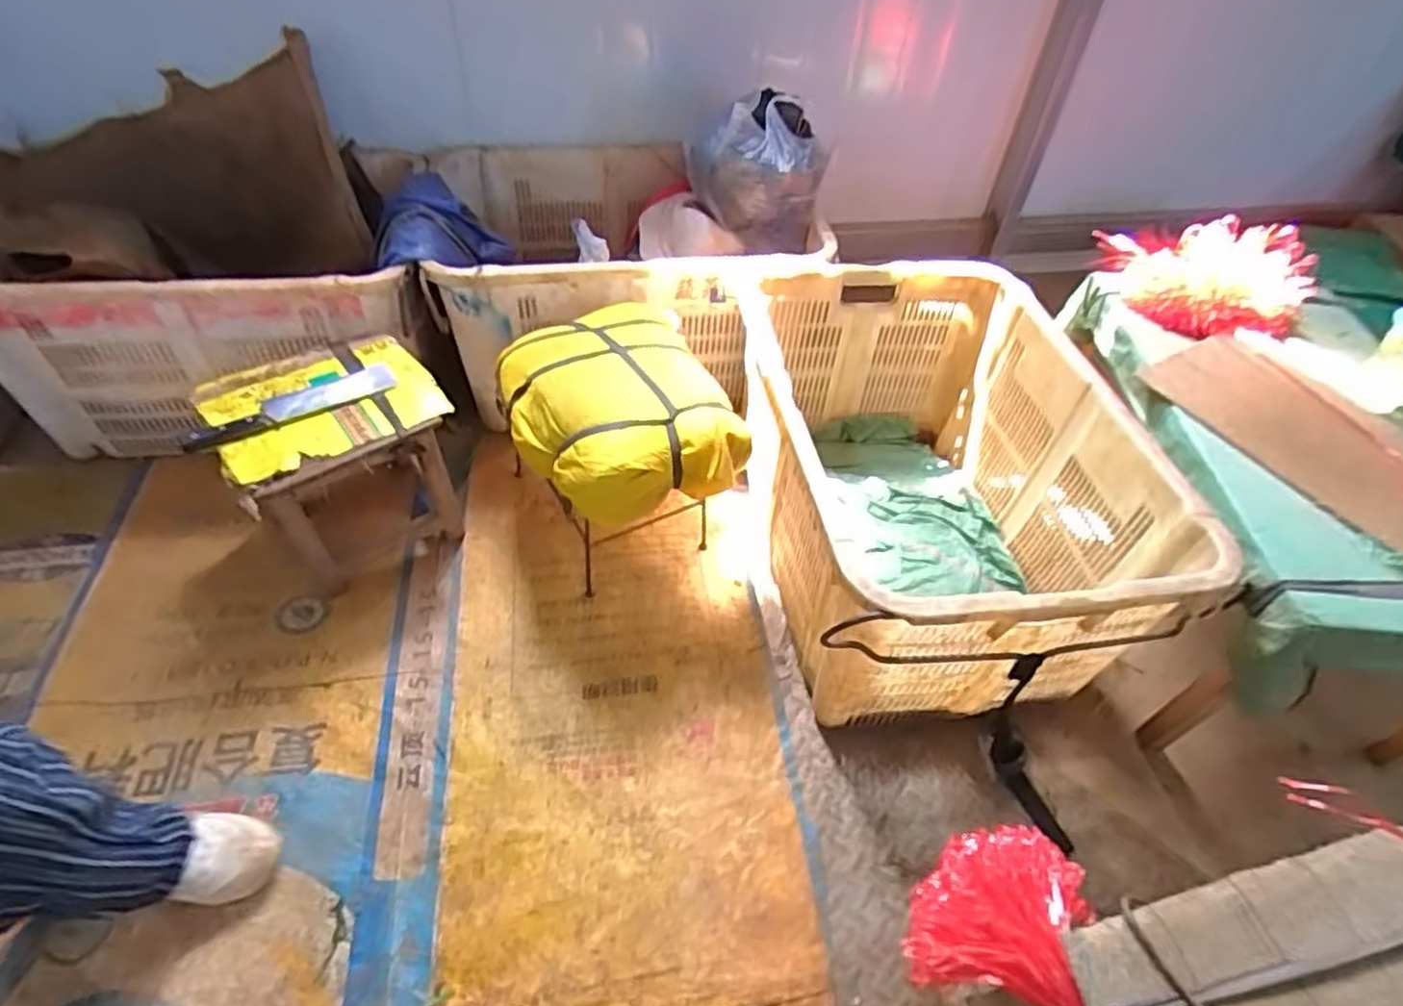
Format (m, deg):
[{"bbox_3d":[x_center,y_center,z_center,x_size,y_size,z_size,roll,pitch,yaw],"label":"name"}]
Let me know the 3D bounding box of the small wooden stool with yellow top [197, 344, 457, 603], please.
[{"bbox_3d":[-0.499,-0.038,1.053,0.268,0.286,0.213,-27,55,-26],"label":"small wooden stool with yellow top"}]

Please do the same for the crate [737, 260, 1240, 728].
[{"bbox_3d":[0.316,-0.031,1.064,0.449,0.350,0.656,-5,48,-8],"label":"crate"}]

